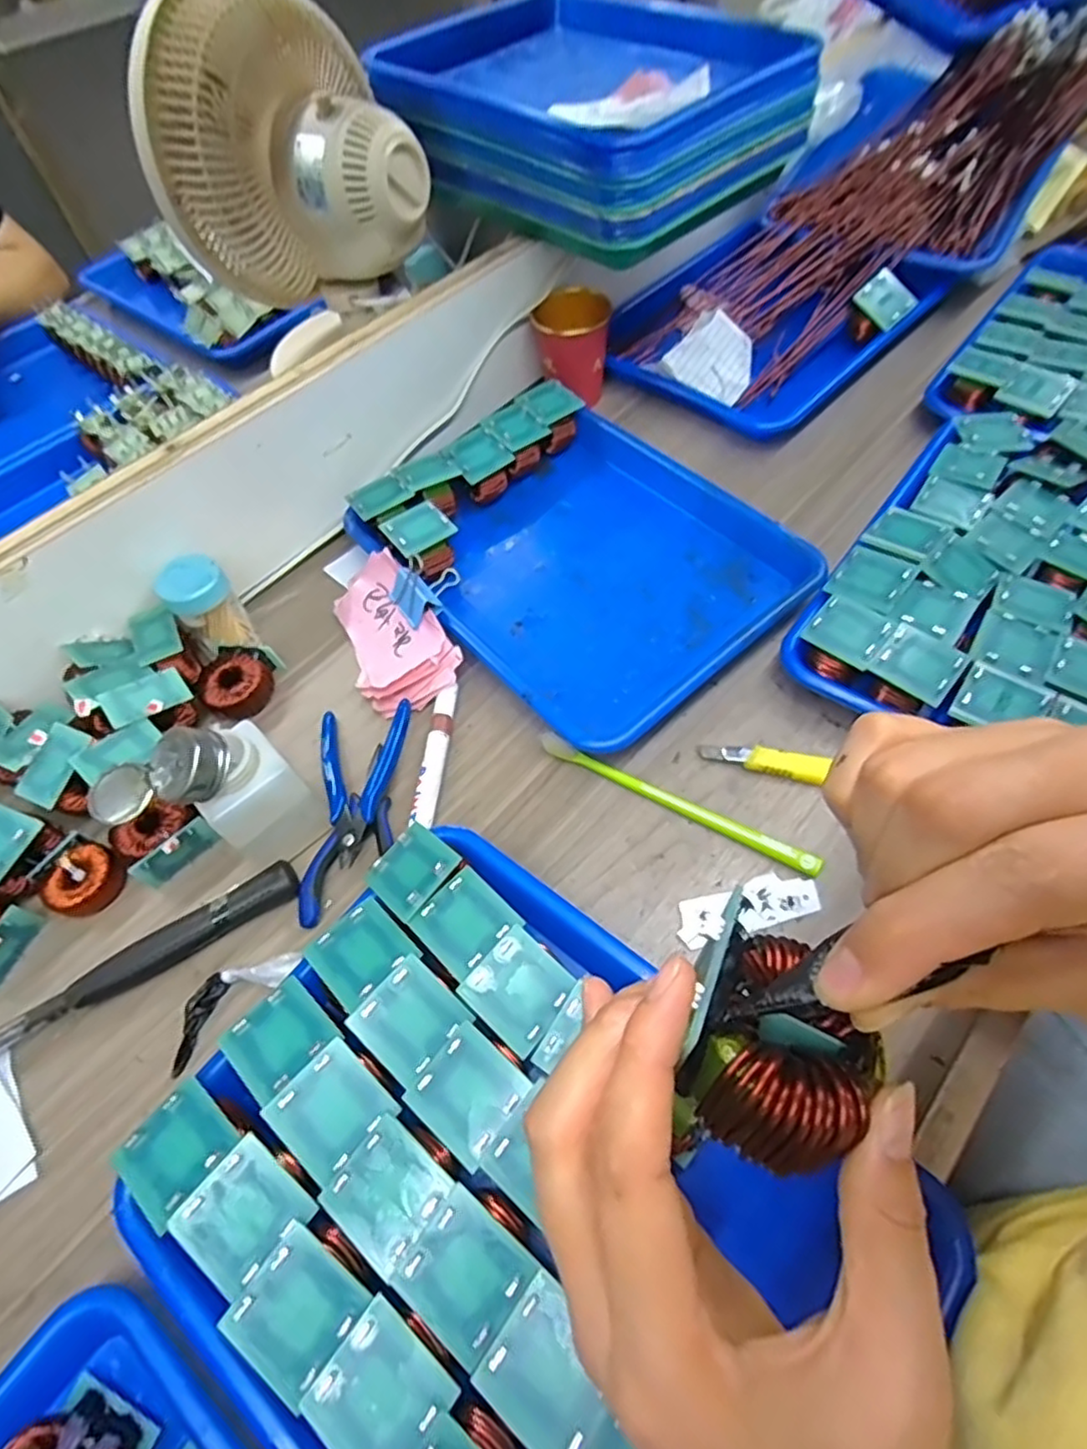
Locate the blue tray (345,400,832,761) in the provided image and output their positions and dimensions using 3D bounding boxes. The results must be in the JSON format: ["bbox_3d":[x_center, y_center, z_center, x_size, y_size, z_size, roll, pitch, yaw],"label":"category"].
[{"bbox_3d":[0.030,-0.134,0.534,0.251,0.035,0.307,-38,63,-17],"label":"blue tray"}]

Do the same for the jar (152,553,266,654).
[{"bbox_3d":[-0.247,-0.084,0.495,0.044,0.069,0.043,-2,59,3],"label":"jar"}]

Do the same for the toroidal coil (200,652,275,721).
[{"bbox_3d":[-0.225,-0.028,0.490,0.042,0.025,0.047,31,66,21],"label":"toroidal coil"}]

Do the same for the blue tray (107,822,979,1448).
[{"bbox_3d":[-0.012,0.215,0.307,0.314,0.044,0.245,30,65,21],"label":"blue tray"}]

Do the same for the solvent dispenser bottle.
[{"bbox_3d":[-0.185,0.045,0.382,0.067,0.089,0.088,38,69,23],"label":"solvent dispenser bottle"}]

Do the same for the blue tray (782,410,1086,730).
[{"bbox_3d":[0.350,-0.097,0.457,0.243,0.041,0.331,33,66,22],"label":"blue tray"}]

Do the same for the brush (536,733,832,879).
[{"bbox_3d":[0.082,0.049,0.423,0.186,0.017,0.010,25,60,17],"label":"brush"}]

